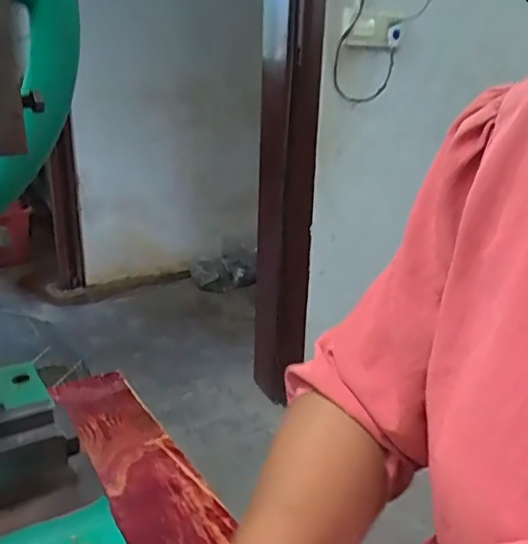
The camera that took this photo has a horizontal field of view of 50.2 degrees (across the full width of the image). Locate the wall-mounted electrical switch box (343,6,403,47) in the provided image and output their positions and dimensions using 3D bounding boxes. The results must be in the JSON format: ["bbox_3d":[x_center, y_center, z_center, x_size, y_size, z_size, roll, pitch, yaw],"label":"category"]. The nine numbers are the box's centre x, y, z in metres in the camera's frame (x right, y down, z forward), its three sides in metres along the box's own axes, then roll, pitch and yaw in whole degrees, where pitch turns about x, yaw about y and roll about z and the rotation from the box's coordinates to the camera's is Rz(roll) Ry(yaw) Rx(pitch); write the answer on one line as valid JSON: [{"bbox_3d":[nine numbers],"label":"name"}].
[{"bbox_3d":[0.284,-0.639,1.476,0.156,0.082,0.021,0,20,-5],"label":"wall-mounted electrical switch box"}]

